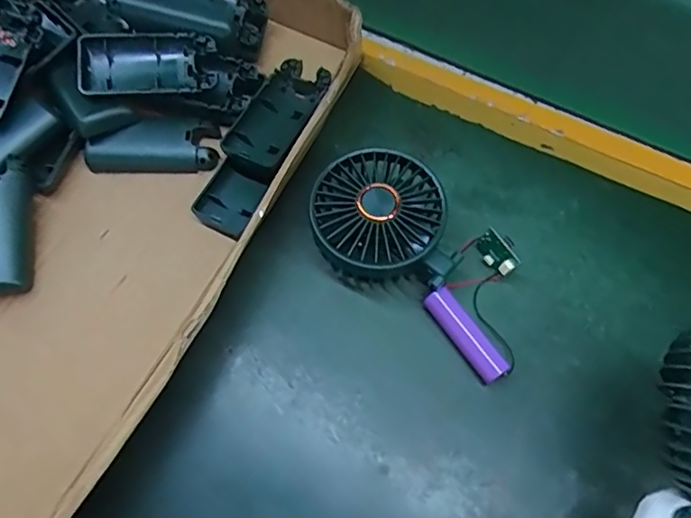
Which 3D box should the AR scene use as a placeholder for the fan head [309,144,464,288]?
[{"bbox_3d":[0.022,-0.026,0.374,0.086,0.043,0.087,1,64,-2],"label":"fan head"}]

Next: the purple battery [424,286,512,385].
[{"bbox_3d":[0.076,0.050,0.361,0.019,0.022,0.064,-31,69,-16],"label":"purple battery"}]

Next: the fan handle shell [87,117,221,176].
[{"bbox_3d":[-0.141,-0.080,0.417,0.091,0.021,0.041,-1,64,-3],"label":"fan handle shell"}]

